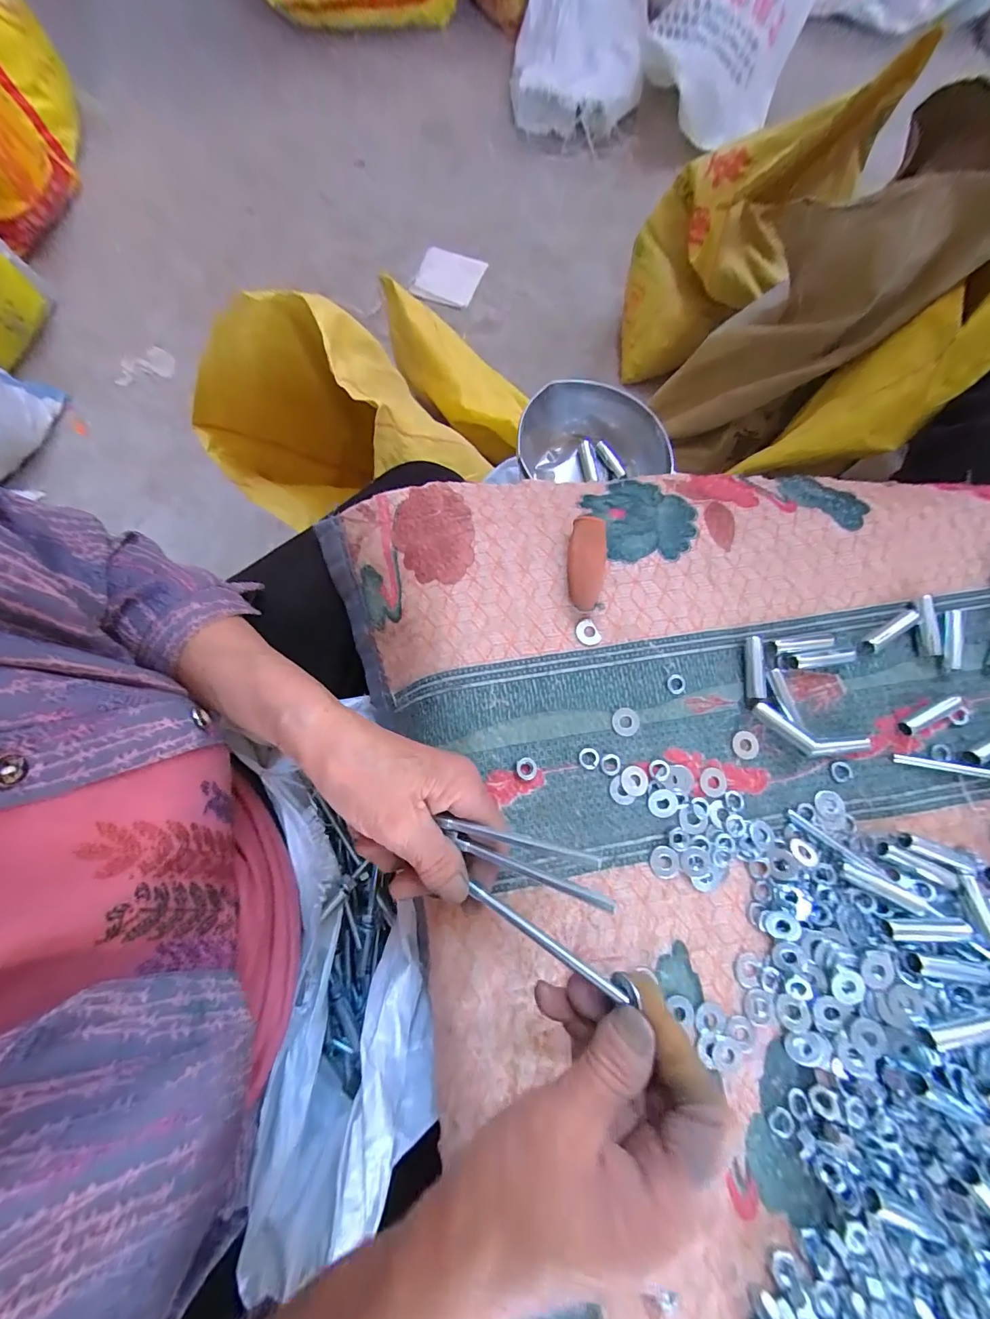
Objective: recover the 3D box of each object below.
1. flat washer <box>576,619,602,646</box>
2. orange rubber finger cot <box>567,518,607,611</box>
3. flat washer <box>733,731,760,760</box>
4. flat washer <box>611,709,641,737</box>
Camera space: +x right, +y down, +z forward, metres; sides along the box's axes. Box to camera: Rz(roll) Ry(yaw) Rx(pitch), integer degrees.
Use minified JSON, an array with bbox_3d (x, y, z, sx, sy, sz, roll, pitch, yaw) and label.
[{"bbox_3d":[0.065,-0.018,0.304,0.016,0.004,0.020,-35,77,-8],"label":"flat washer"},{"bbox_3d":[0.063,-0.065,0.306,0.023,0.022,0.066,5,75,2],"label":"orange rubber finger cot"},{"bbox_3d":[0.170,0.058,0.294,0.019,0.004,0.018,3,75,2],"label":"flat washer"},{"bbox_3d":[0.088,0.042,0.294,0.019,0.004,0.018,0,75,1],"label":"flat washer"}]

